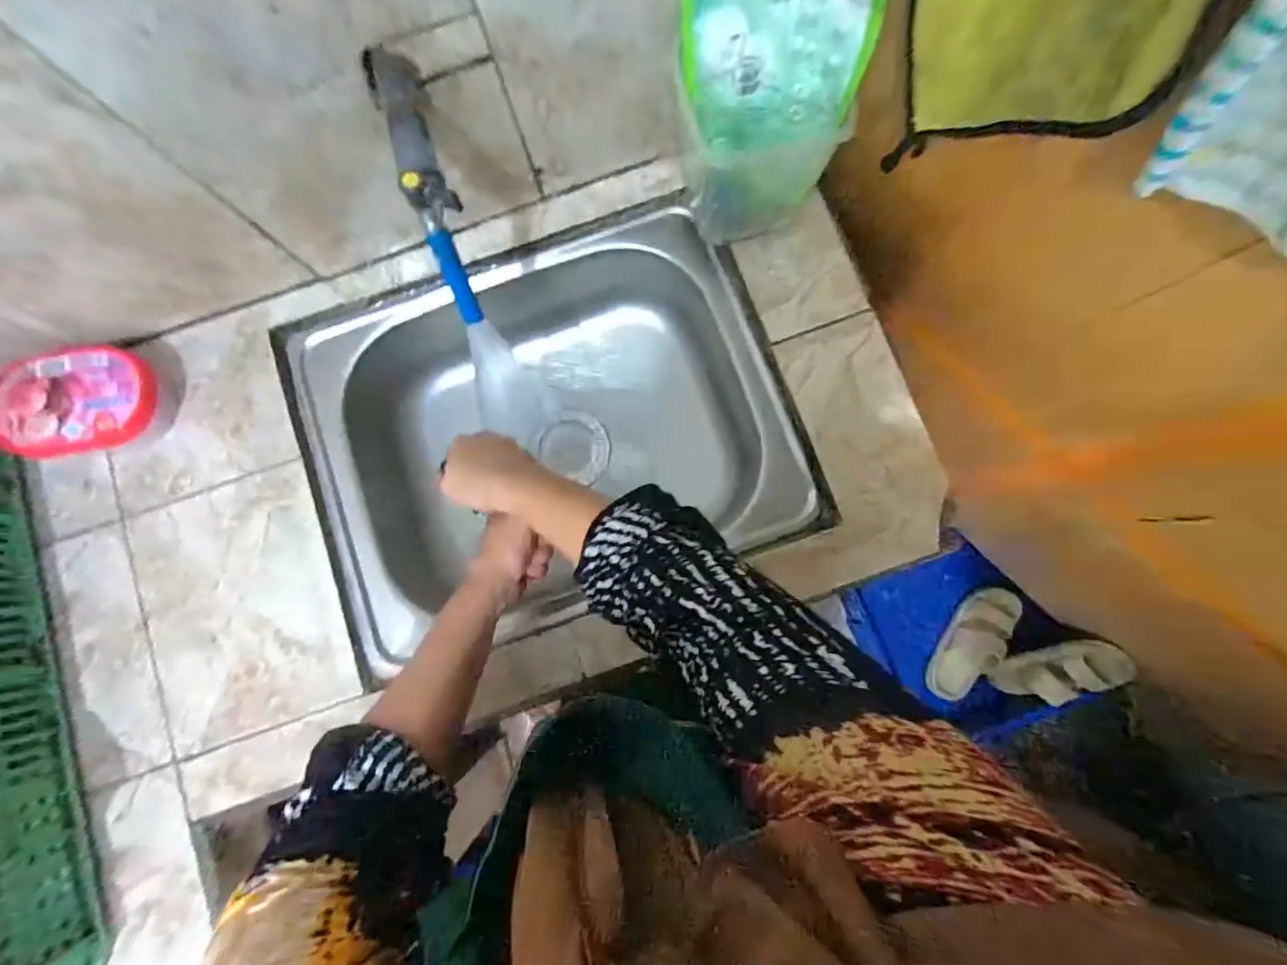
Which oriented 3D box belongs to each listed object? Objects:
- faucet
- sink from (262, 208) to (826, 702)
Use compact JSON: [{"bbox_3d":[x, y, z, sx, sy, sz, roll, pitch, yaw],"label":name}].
[{"bbox_3d":[-0.164,-0.222,0.413,0.038,0.085,0.189,-16,96,-1],"label":"faucet"},{"bbox_3d":[-0.103,-0.057,0.653,0.498,0.166,0.394,-19,83,-1],"label":"sink"}]

